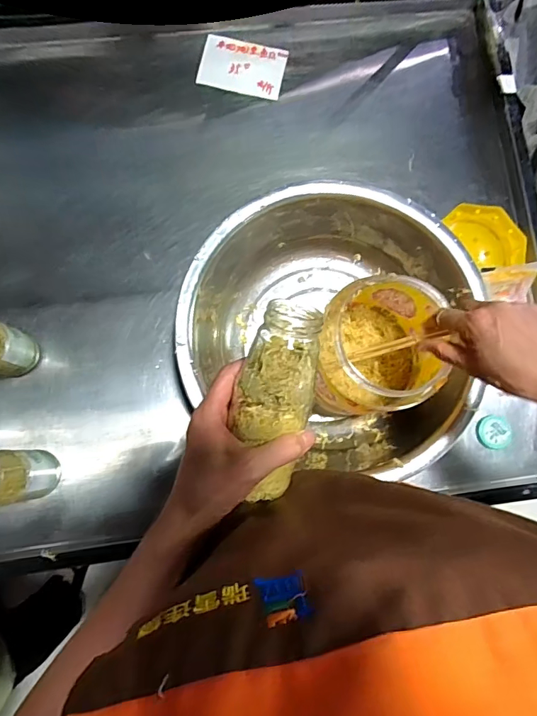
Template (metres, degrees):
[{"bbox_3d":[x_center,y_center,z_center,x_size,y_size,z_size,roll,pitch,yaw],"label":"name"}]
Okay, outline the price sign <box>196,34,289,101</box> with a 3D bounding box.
[{"bbox_3d":[-0.040,-0.463,0.701,0.131,0.004,0.087,10,83,-2],"label":"price sign"}]

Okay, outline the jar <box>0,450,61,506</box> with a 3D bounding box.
[{"bbox_3d":[-0.309,0.145,0.533,0.054,0.176,0.063,-12,82,-5],"label":"jar"}]

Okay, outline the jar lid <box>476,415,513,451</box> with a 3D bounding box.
[{"bbox_3d":[0.334,0.110,0.650,0.048,0.009,0.049,1,81,-3],"label":"jar lid"}]

